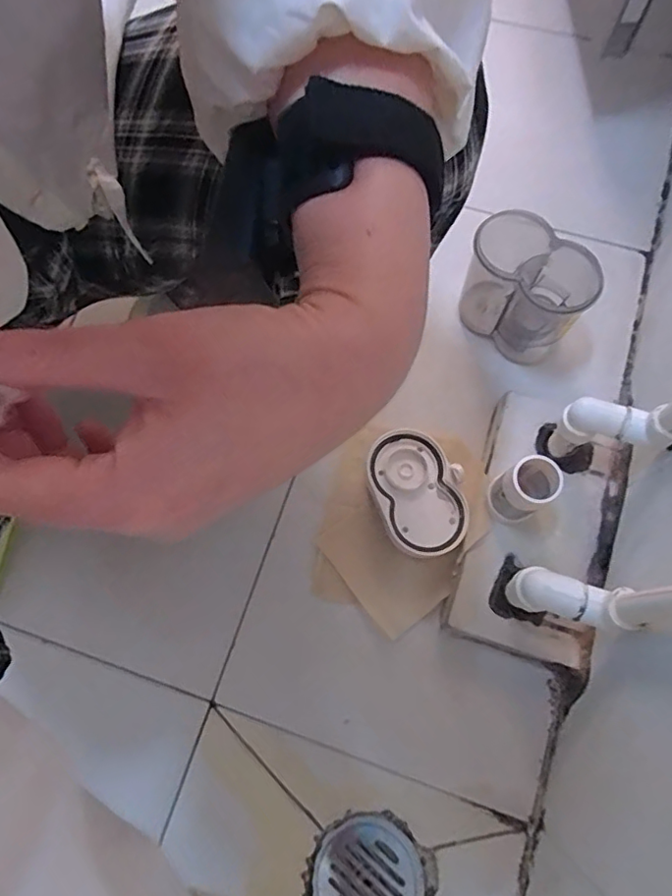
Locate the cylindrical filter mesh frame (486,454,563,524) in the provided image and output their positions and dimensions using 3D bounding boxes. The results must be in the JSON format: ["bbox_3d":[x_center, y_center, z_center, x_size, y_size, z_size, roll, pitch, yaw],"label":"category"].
[{"bbox_3d":[0.161,0.037,0.485,0.039,0.089,0.042,37,78,11],"label":"cylindrical filter mesh frame"}]

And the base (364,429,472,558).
[{"bbox_3d":[0.080,0.044,0.553,0.084,0.033,0.127,-19,74,-4],"label":"base"}]

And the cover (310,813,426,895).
[{"bbox_3d":[0.027,0.370,0.474,0.091,0.010,0.092,-39,77,-9],"label":"cover"}]

